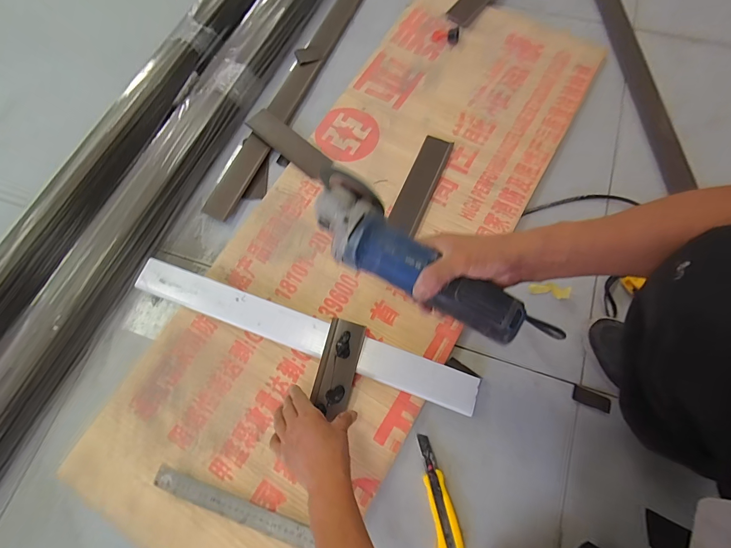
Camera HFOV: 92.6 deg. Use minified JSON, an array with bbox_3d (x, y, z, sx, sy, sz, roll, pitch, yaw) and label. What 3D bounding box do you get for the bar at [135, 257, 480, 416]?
[{"bbox_3d":[-0.113,0.094,0.587,0.596,0.024,0.058,19,73,9],"label":"bar"}]

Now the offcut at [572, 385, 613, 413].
[{"bbox_3d":[0.361,0.199,0.556,0.057,0.004,0.024,22,74,9],"label":"offcut"}]

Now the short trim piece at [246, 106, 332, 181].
[{"bbox_3d":[-0.158,-0.271,0.720,0.205,0.020,0.057,37,77,13],"label":"short trim piece"}]

